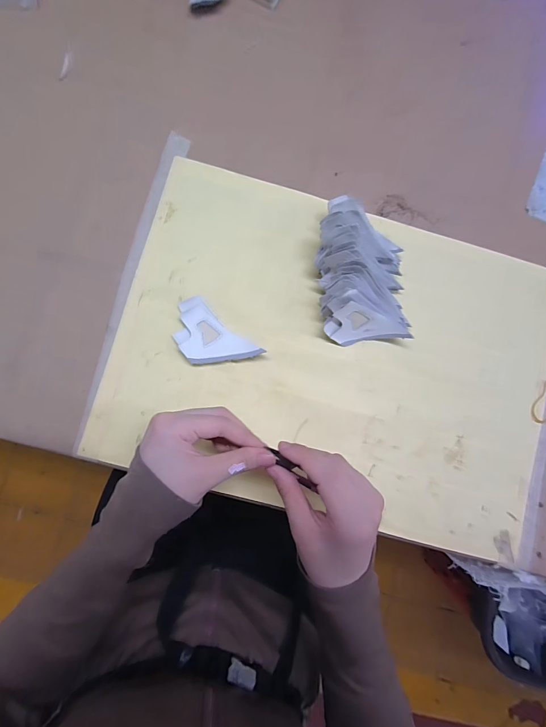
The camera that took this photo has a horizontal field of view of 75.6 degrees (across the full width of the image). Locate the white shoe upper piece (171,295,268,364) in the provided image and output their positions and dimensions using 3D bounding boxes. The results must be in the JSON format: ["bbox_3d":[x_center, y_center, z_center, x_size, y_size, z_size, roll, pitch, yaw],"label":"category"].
[{"bbox_3d":[-0.062,-0.023,0.345,0.088,0.015,0.052,43,83,0],"label":"white shoe upper piece"}]

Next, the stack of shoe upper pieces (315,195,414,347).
[{"bbox_3d":[0.089,-0.086,0.341,0.093,0.049,0.143,-5,85,-5],"label":"stack of shoe upper pieces"}]

